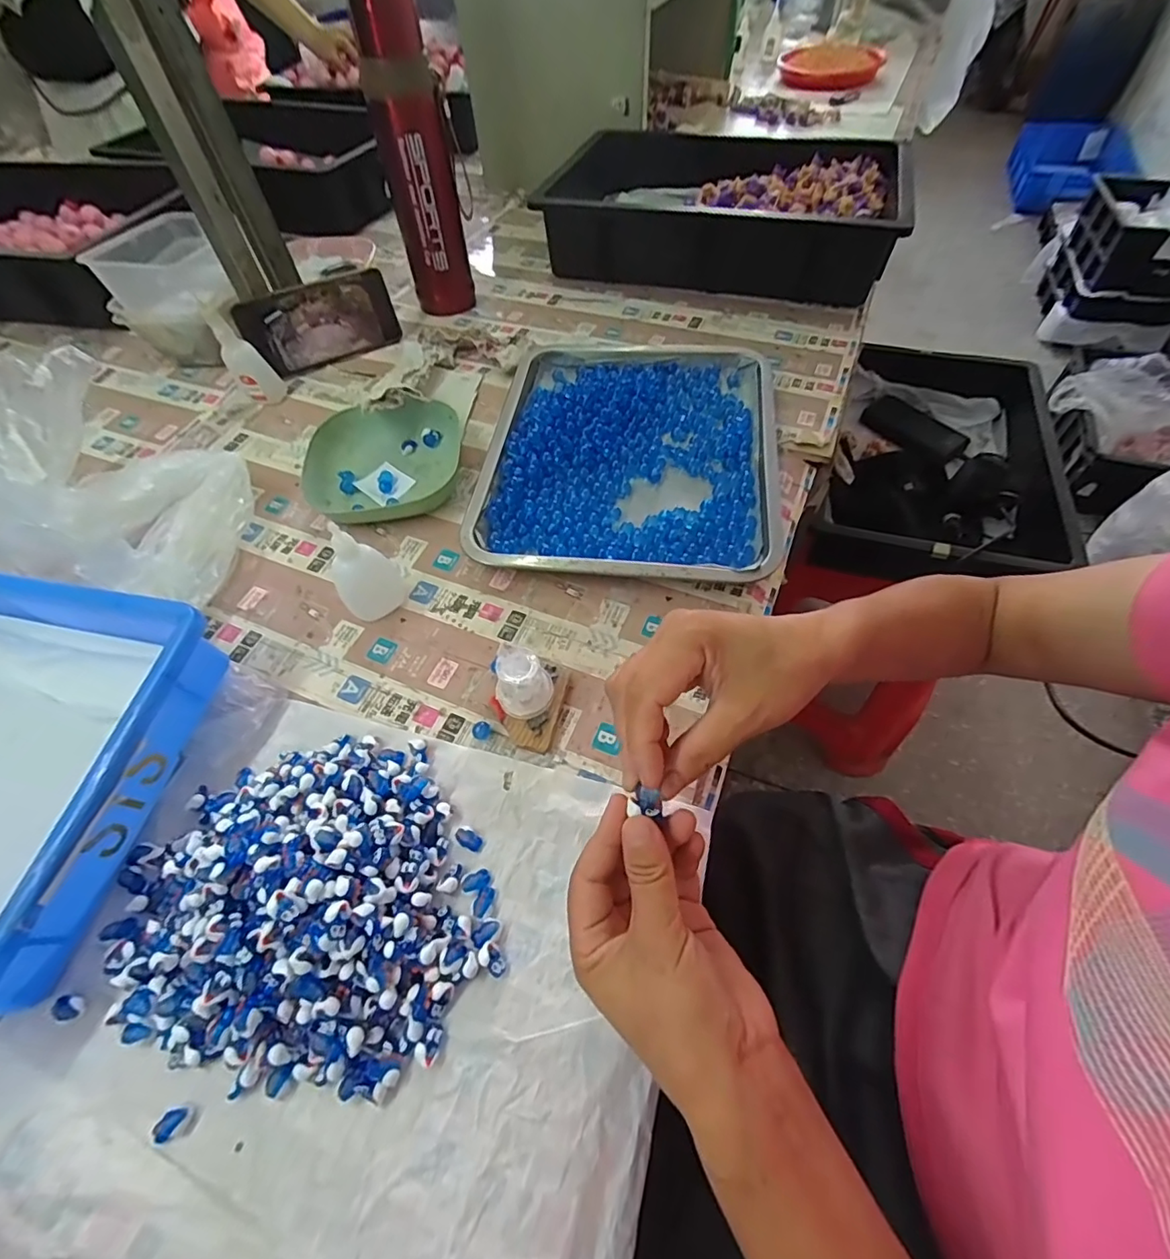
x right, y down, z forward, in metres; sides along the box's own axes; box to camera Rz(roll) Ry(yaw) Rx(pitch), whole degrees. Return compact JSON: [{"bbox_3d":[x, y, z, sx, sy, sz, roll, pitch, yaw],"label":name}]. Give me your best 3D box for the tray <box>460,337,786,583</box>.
[{"bbox_3d":[0.049,-0.181,0.514,0.272,0.030,0.333,5,56,5],"label":"tray"}]

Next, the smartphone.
[{"bbox_3d":[-0.297,-0.348,0.610,0.163,0.078,0.010,-30,45,-19],"label":"smartphone"}]

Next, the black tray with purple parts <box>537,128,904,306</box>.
[{"bbox_3d":[0.175,-0.582,0.740,0.451,0.092,0.320,13,57,10],"label":"black tray with purple parts"}]

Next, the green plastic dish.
[{"bbox_3d":[-0.194,-0.161,0.506,0.146,0.033,0.129,-8,56,-3],"label":"green plastic dish"}]

